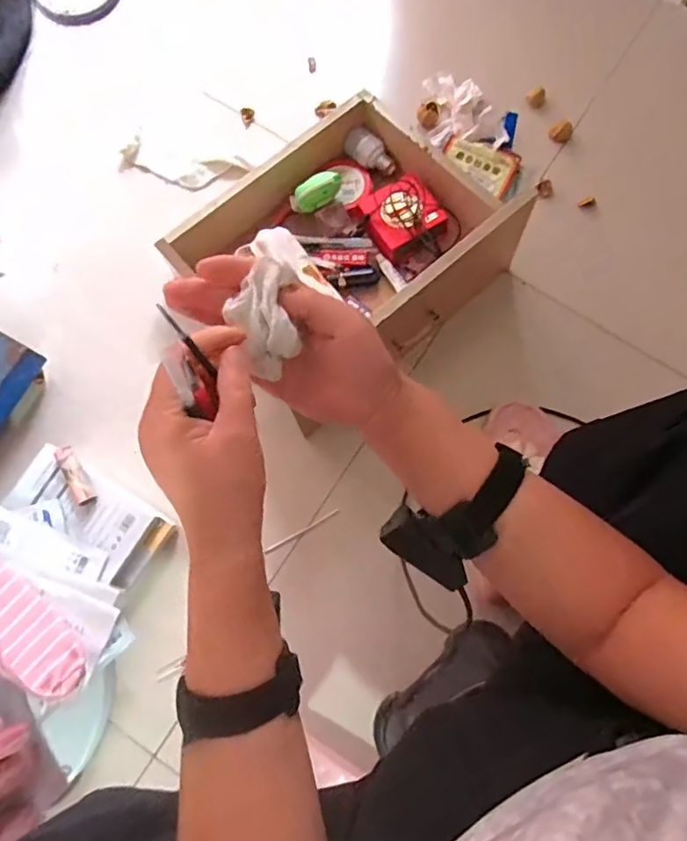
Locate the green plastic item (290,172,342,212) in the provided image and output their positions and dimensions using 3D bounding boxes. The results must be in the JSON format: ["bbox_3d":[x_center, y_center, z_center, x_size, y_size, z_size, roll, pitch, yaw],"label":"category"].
[{"bbox_3d":[-0.040,-0.321,0.778,0.086,0.033,0.031,-18,75,34],"label":"green plastic item"}]

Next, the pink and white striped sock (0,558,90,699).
[{"bbox_3d":[-0.364,0.226,0.614,0.192,0.023,0.077,38,80,8],"label":"pink and white striped sock"}]

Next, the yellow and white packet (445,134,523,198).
[{"bbox_3d":[0.209,-0.393,0.841,0.115,0.019,0.067,37,80,8],"label":"yellow and white packet"}]

